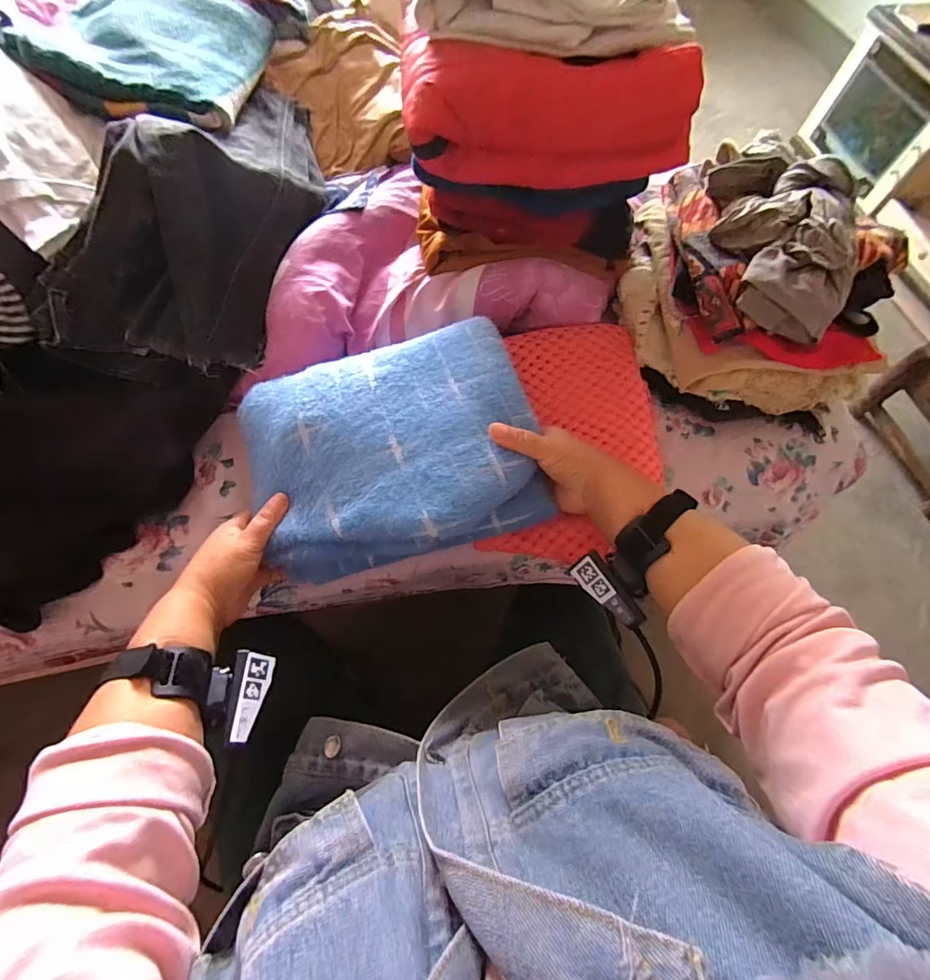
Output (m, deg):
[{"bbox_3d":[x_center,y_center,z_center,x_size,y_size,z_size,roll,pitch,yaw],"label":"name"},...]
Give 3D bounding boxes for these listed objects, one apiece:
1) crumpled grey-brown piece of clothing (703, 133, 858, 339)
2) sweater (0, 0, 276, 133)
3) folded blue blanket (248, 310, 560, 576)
[{"bbox_3d":[0.305,-0.268,0.460,0.110,0.058,0.251,9,65,0],"label":"crumpled grey-brown piece of clothing"},{"bbox_3d":[-0.357,-0.512,0.529,0.220,0.037,0.254,5,65,-1],"label":"sweater"},{"bbox_3d":[-0.068,-0.038,0.437,0.251,0.082,0.196,-15,67,-10],"label":"folded blue blanket"}]

